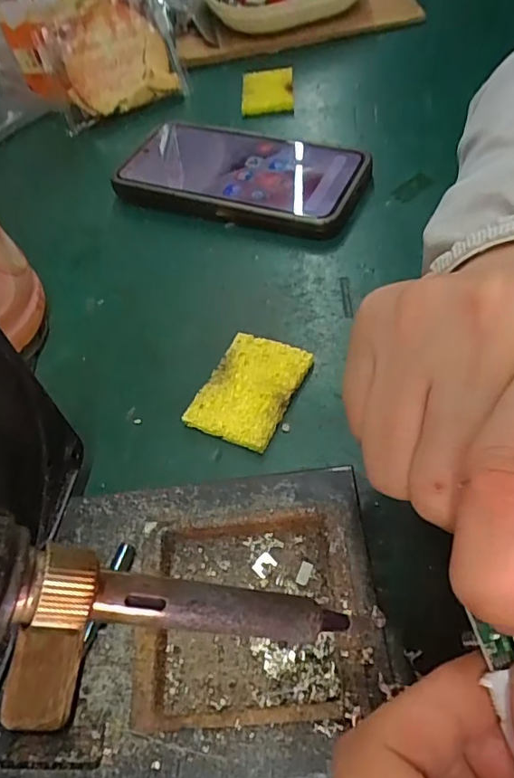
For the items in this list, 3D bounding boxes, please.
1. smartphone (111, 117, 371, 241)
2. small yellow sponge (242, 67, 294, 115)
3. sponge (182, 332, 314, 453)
[{"bbox_3d":[-0.011,-0.138,0.342,0.155,0.014,0.080,17,65,17],"label":"smartphone"},{"bbox_3d":[0.008,-0.229,0.415,0.039,0.015,0.049,-3,53,7],"label":"small yellow sponge"},{"bbox_3d":[-0.003,-0.001,0.251,0.040,0.008,0.055,18,58,21],"label":"sponge"}]

